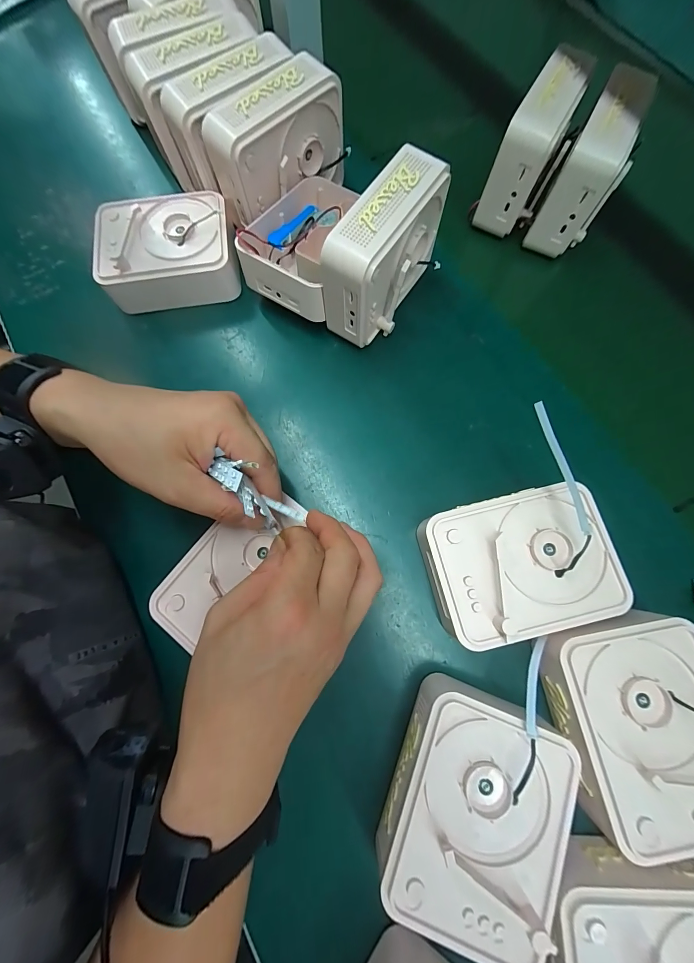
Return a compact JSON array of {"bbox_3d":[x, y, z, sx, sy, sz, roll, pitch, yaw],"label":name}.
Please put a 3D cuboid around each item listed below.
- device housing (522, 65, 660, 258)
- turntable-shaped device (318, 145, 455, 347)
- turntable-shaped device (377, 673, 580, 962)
[{"bbox_3d":[0.234,-0.295,0.323,0.051,0.095,0.097,29,79,8],"label":"device housing"},{"bbox_3d":[0.036,-0.189,0.292,0.050,0.104,0.117,37,80,10],"label":"turntable-shaped device"},{"bbox_3d":[0.082,0.209,0.225,0.102,0.052,0.132,19,77,6],"label":"turntable-shaped device"}]

